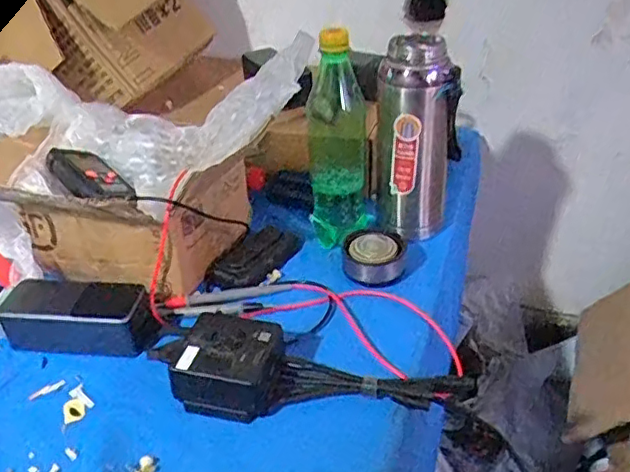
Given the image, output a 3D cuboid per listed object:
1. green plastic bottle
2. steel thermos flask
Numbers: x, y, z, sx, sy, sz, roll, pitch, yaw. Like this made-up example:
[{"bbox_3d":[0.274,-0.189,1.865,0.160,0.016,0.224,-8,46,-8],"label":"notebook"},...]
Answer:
[{"bbox_3d":[0.024,-0.109,0.676,0.068,0.218,0.082,-3,35,0],"label":"green plastic bottle"},{"bbox_3d":[0.110,-0.105,0.679,0.085,0.212,0.076,2,33,7],"label":"steel thermos flask"}]

